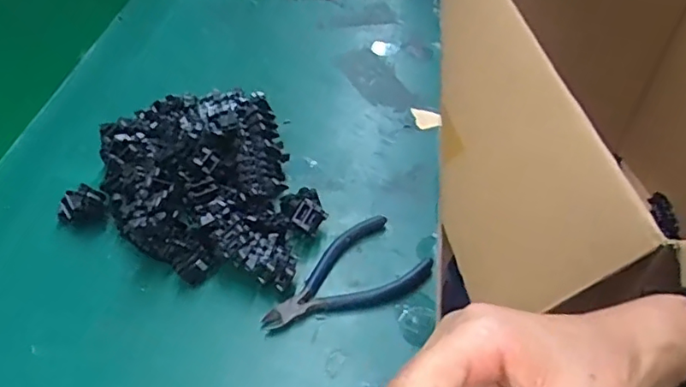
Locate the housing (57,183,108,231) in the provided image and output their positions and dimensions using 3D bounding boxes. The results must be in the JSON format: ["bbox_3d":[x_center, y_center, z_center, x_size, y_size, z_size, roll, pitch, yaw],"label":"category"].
[{"bbox_3d":[-0.183,0.009,0.390,0.026,0.022,0.024,16,47,11],"label":"housing"}]

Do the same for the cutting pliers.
[{"bbox_3d":[-0.002,0.058,0.378,0.117,0.012,0.059,-24,53,-25],"label":"cutting pliers"}]

